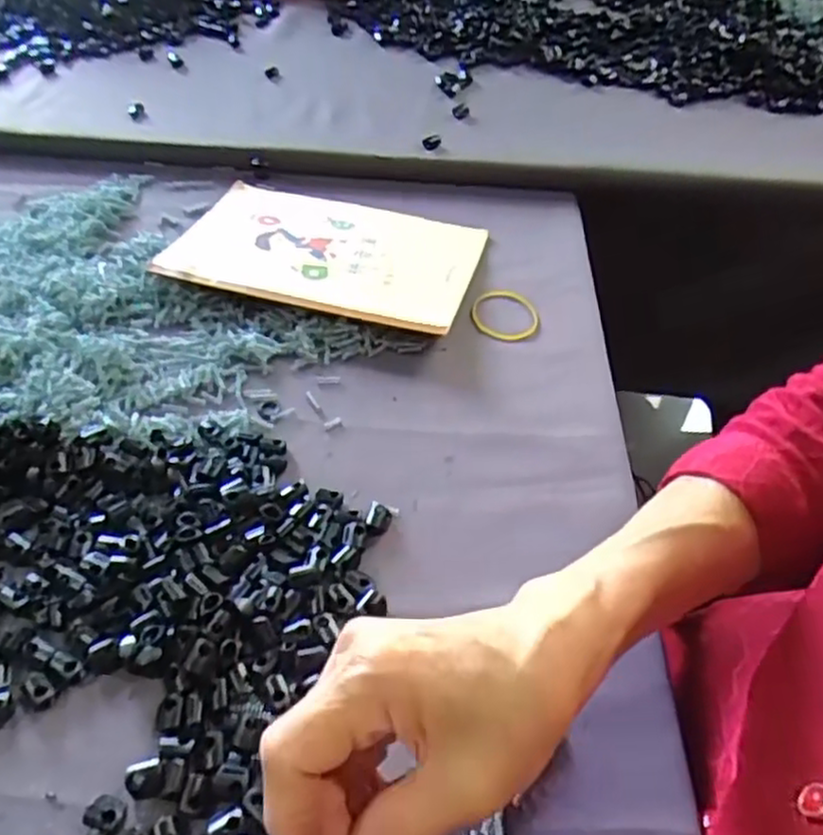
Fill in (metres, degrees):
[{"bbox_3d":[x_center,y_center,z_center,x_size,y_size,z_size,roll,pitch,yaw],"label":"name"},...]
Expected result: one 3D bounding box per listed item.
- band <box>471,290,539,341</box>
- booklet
[{"bbox_3d":[0.065,-0.070,0.504,0.044,0.004,0.048,1,48,-1],"label":"band"},{"bbox_3d":[-0.058,-0.122,0.532,0.204,0.008,0.143,13,43,9],"label":"booklet"}]

